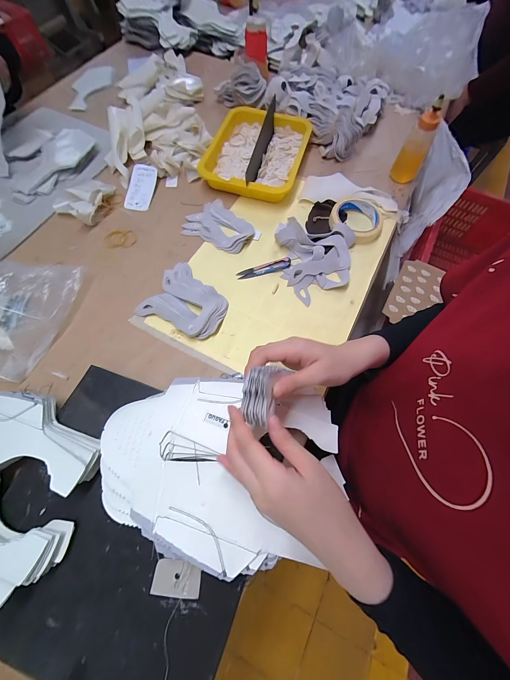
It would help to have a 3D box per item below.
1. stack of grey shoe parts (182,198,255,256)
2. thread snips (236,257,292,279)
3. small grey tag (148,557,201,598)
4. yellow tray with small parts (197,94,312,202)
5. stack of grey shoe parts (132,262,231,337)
[{"bbox_3d":[-0.065,-0.230,0.494,0.129,0.014,0.105,26,70,8],"label":"stack of grey shoe parts"},{"bbox_3d":[0.016,-0.132,0.462,0.099,0.014,0.022,-16,69,-8],"label":"thread snips"},{"bbox_3d":[-0.087,0.264,0.278,0.052,0.005,0.031,4,63,5],"label":"small grey tag"},{"bbox_3d":[0.002,-0.422,0.557,0.208,0.040,0.284,16,69,5],"label":"yellow tray with small parts"},{"bbox_3d":[-0.114,-0.069,0.433,0.134,0.019,0.112,25,70,8],"label":"stack of grey shoe parts"}]

